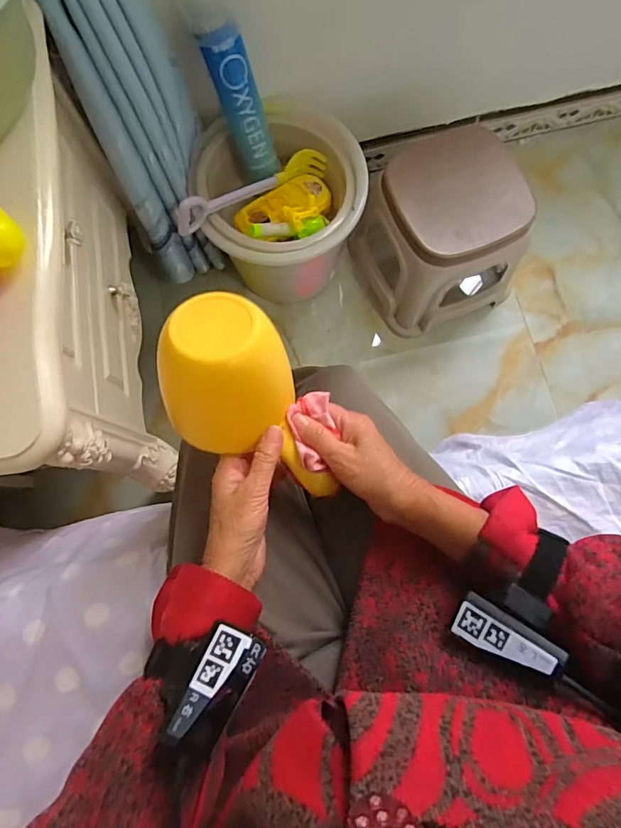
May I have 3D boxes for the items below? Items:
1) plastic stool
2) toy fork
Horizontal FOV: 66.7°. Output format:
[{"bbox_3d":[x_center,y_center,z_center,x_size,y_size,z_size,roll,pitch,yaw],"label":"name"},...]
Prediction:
[{"bbox_3d":[0.249,-0.338,0.933,0.265,0.262,0.260,-25,80,-4],"label":"plastic stool"},{"bbox_3d":[-0.103,-0.393,0.824,0.297,0.070,0.047,-33,80,-20],"label":"toy fork"}]

